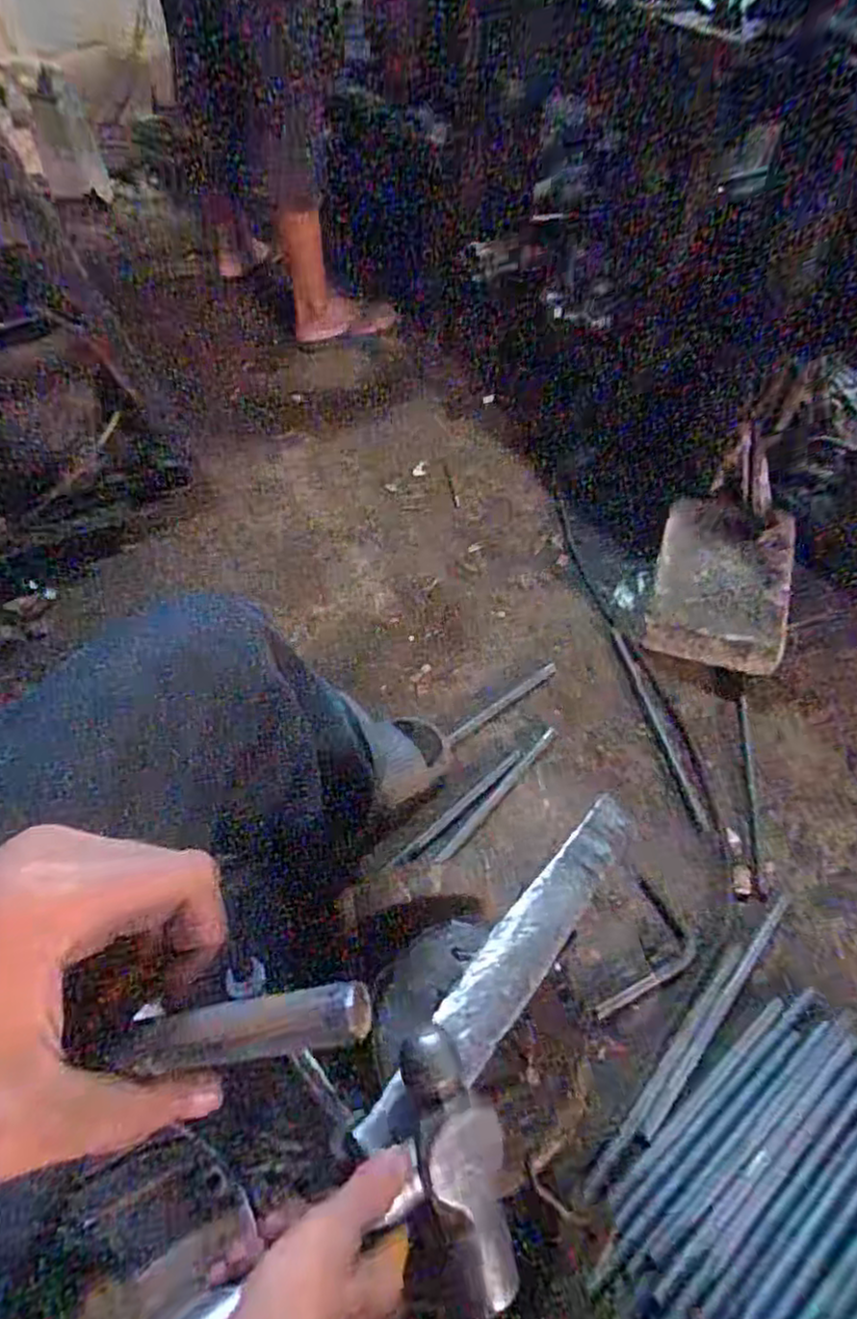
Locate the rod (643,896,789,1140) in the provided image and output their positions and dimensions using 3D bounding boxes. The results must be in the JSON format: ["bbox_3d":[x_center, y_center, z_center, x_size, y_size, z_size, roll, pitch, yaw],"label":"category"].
[{"bbox_3d":[0.339,0.397,0.786,0.019,0.007,0.332,36,60,24],"label":"rod"}]

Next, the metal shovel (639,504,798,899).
[{"bbox_3d":[0.452,0.008,1.027,0.221,0.088,0.632,4,66,2],"label":"metal shovel"}]

